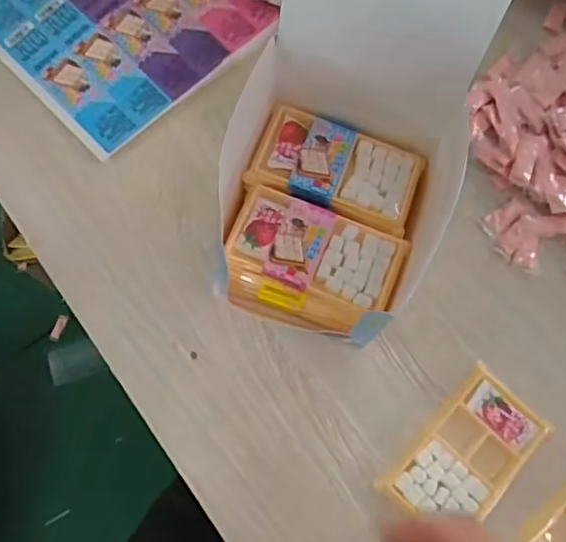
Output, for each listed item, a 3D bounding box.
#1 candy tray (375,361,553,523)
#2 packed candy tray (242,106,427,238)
[{"bbox_3d":[0.150,0.149,0.447,0.076,0.010,0.128,42,76,11],"label":"candy tray"},{"bbox_3d":[0.046,-0.085,0.459,0.135,0.016,0.077,19,73,4],"label":"packed candy tray"}]

